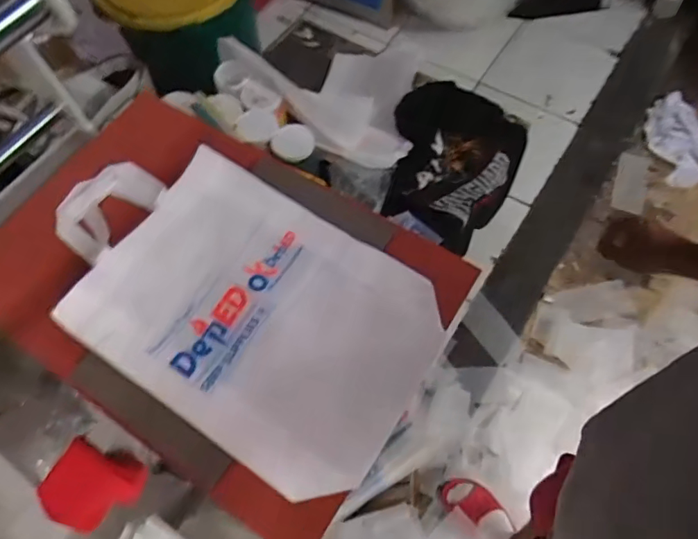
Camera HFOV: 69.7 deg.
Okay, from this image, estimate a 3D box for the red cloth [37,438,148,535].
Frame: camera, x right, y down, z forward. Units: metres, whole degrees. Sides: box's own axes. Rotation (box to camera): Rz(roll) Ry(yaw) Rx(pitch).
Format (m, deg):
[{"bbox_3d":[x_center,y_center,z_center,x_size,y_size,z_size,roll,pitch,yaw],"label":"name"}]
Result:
[{"bbox_3d":[-0.334,0.283,0.656,0.108,0.035,0.098,34,58,-15],"label":"red cloth"}]

